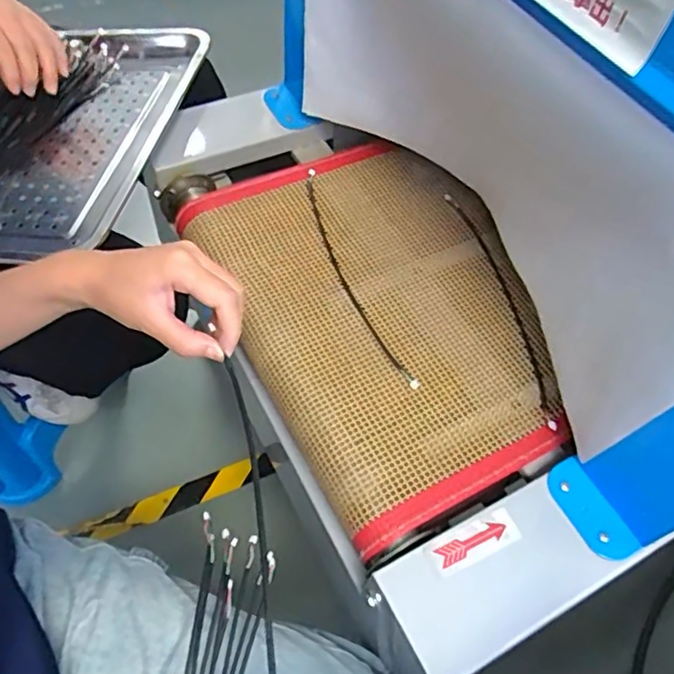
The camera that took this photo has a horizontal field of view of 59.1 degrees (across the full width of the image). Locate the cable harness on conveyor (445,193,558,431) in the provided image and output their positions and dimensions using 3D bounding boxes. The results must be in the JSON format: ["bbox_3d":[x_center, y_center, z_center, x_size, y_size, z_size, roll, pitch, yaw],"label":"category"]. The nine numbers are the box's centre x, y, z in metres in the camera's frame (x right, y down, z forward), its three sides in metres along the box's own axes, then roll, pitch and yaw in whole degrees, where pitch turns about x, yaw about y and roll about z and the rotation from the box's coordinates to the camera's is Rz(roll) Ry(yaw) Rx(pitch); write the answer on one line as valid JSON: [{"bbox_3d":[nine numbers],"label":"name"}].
[{"bbox_3d":[0.161,-0.035,0.575,0.027,0.016,0.271,-12,61,-7],"label":"cable harness on conveyor"}]

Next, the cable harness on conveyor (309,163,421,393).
[{"bbox_3d":[0.011,-0.064,0.578,0.025,0.004,0.274,-18,61,-10],"label":"cable harness on conveyor"}]

